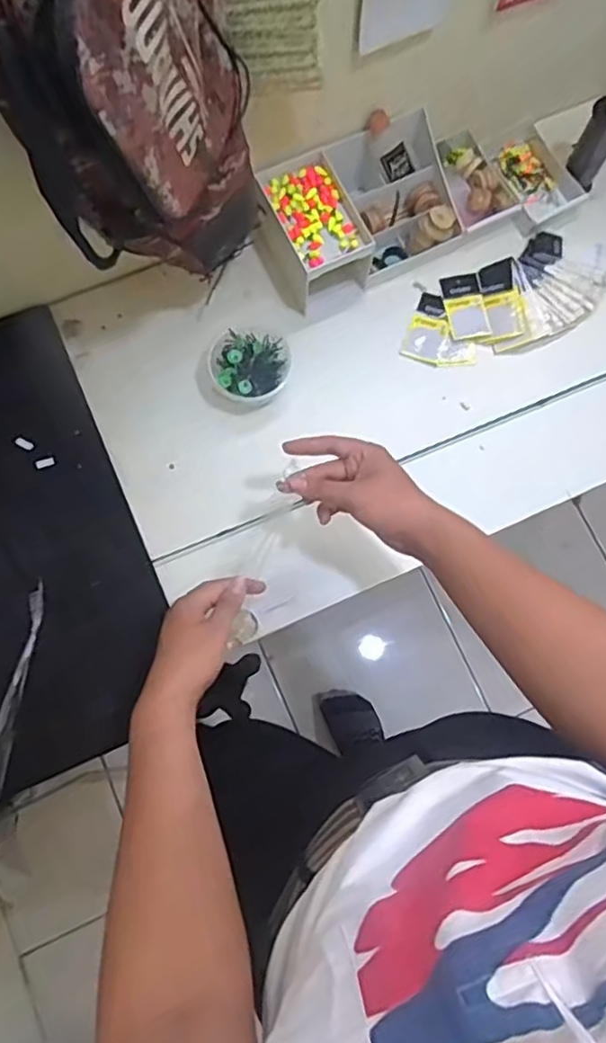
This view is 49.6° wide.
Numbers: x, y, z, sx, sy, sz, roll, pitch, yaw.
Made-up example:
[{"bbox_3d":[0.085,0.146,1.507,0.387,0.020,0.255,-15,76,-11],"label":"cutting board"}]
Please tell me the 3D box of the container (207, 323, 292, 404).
[{"bbox_3d":[-0.062,-0.192,0.799,0.091,0.051,0.102,36,80,7],"label":"container"}]

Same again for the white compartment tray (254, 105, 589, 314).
[{"bbox_3d":[0.149,-0.429,0.827,0.390,0.101,0.167,-23,79,-5],"label":"white compartment tray"}]

